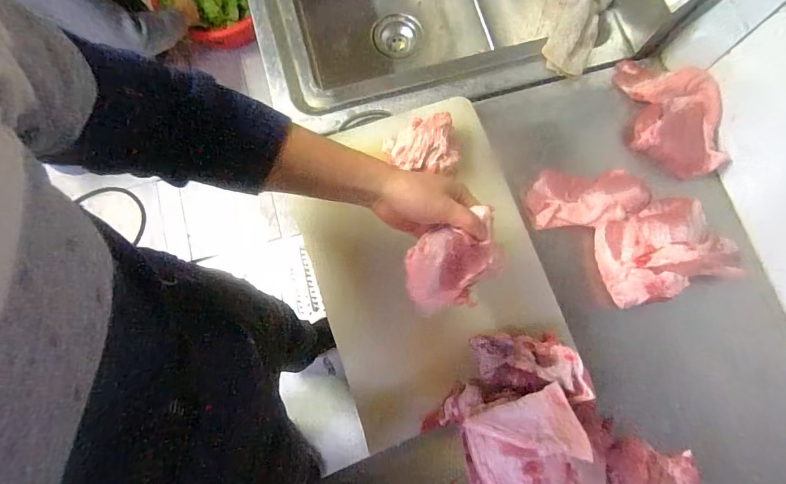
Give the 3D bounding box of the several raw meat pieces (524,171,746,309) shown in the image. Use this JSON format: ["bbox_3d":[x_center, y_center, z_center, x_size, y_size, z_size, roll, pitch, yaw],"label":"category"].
[{"bbox_3d":[0.318,-0.022,0.562,0.164,0.062,0.249,-39,80,-8],"label":"several raw meat pieces"}]

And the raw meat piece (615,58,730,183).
[{"bbox_3d":[0.387,-0.186,0.598,0.102,0.055,0.198,-15,78,-3],"label":"raw meat piece"}]

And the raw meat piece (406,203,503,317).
[{"bbox_3d":[0.065,0.024,0.435,0.109,0.031,0.078,-24,78,-5],"label":"raw meat piece"}]

